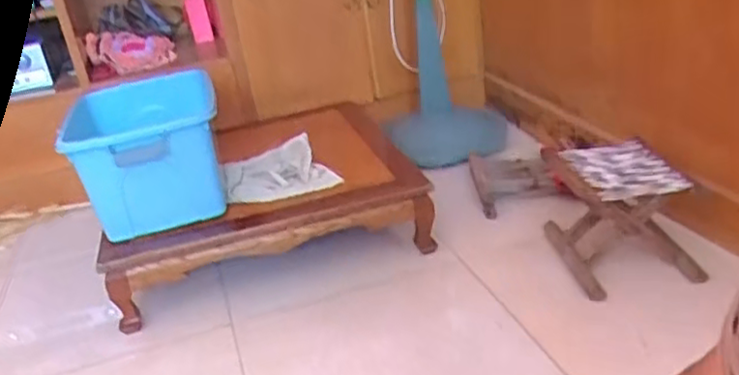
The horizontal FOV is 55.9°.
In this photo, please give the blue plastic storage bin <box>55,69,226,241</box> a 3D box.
[{"bbox_3d":[-0.483,-0.071,1.547,0.305,0.235,0.349,-13,23,-9],"label":"blue plastic storage bin"}]

